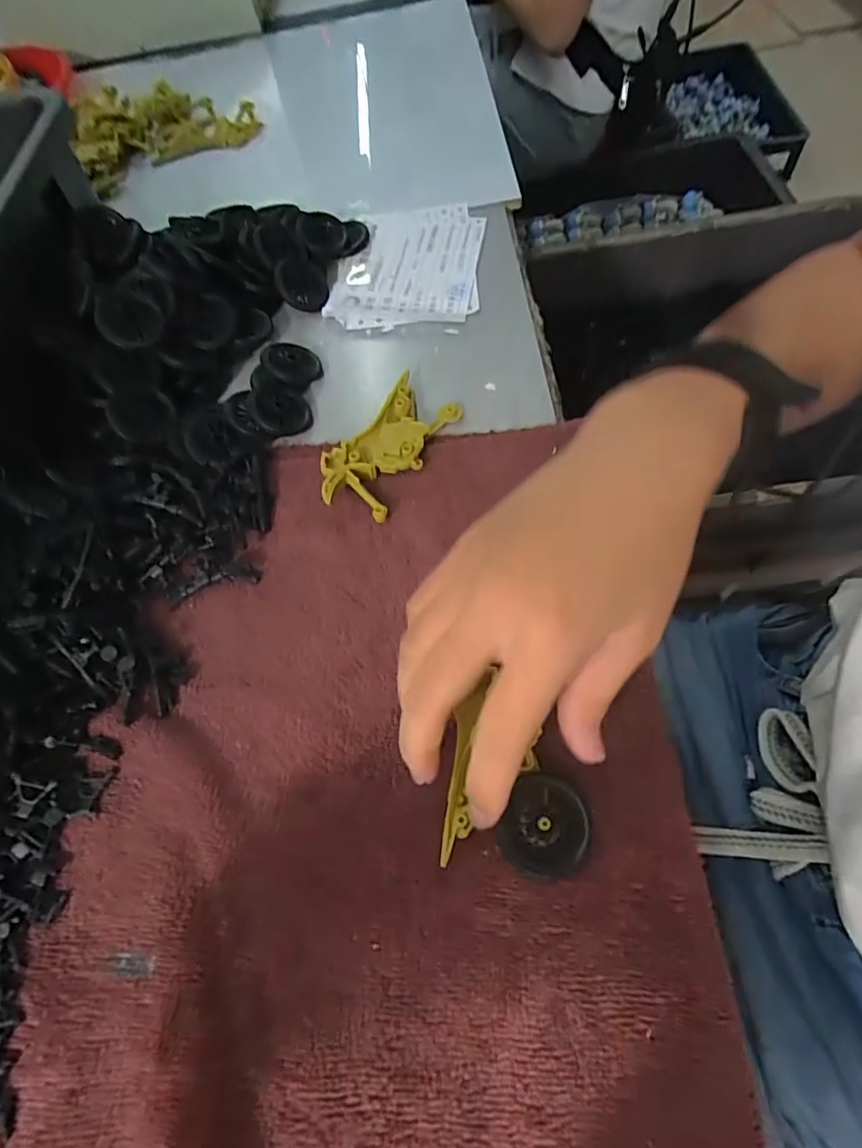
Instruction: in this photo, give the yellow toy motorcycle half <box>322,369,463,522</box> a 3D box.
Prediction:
[{"bbox_3d":[-0.026,-0.074,0.321,0.050,0.011,0.095,25,68,18],"label":"yellow toy motorcycle half"}]

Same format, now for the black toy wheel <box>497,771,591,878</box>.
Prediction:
[{"bbox_3d":[0.046,0.101,0.219,0.033,0.006,0.037,25,65,13],"label":"black toy wheel"}]

